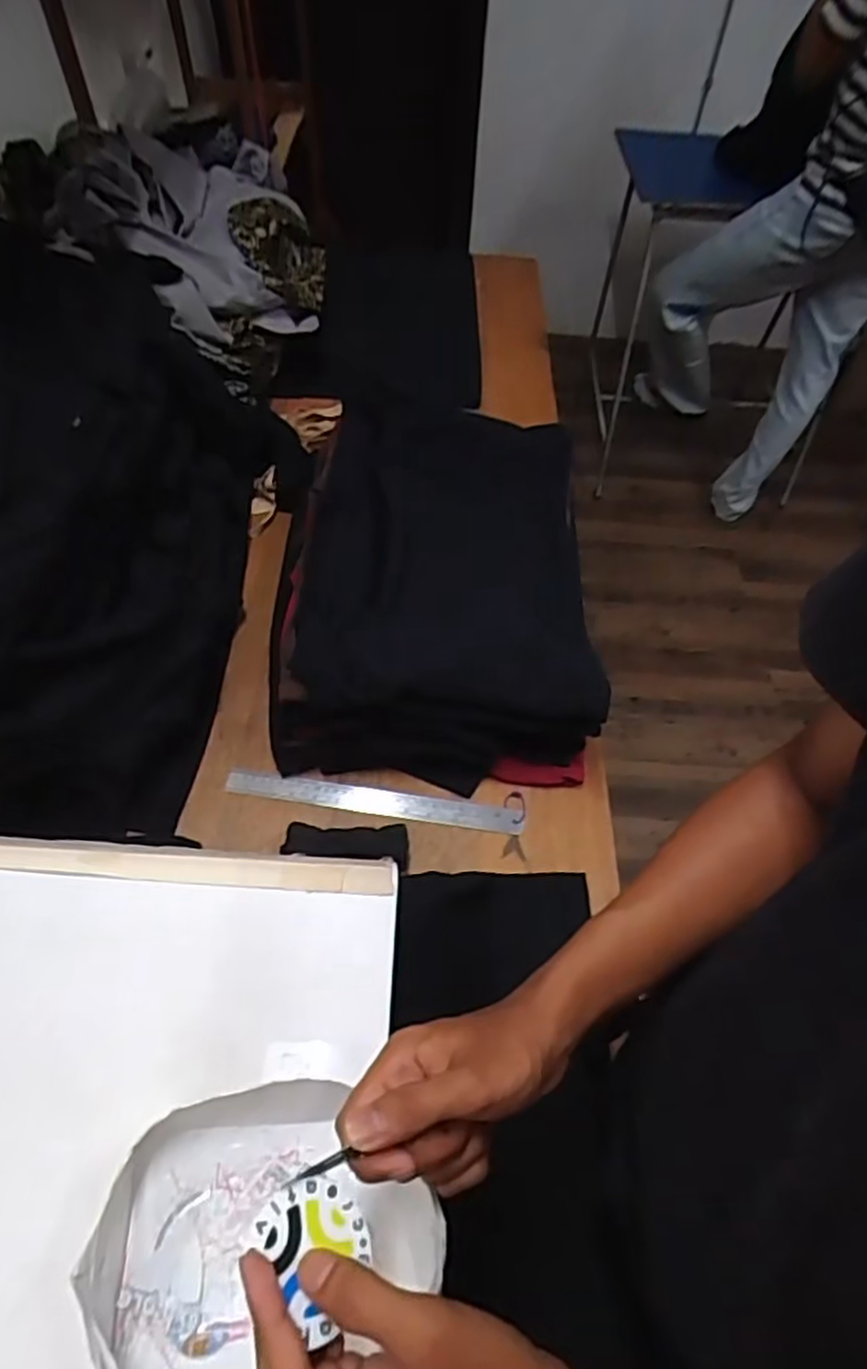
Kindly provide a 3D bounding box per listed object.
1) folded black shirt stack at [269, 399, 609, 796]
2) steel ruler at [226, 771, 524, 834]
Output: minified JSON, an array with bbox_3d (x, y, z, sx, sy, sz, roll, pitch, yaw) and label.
[{"bbox_3d":[0.012,-0.141,0.884,0.339,0.138,0.514,4,53,-2],"label":"folded black shirt stack"},{"bbox_3d":[-0.062,0.126,0.771,0.314,0.010,0.031,8,61,2],"label":"steel ruler"}]

